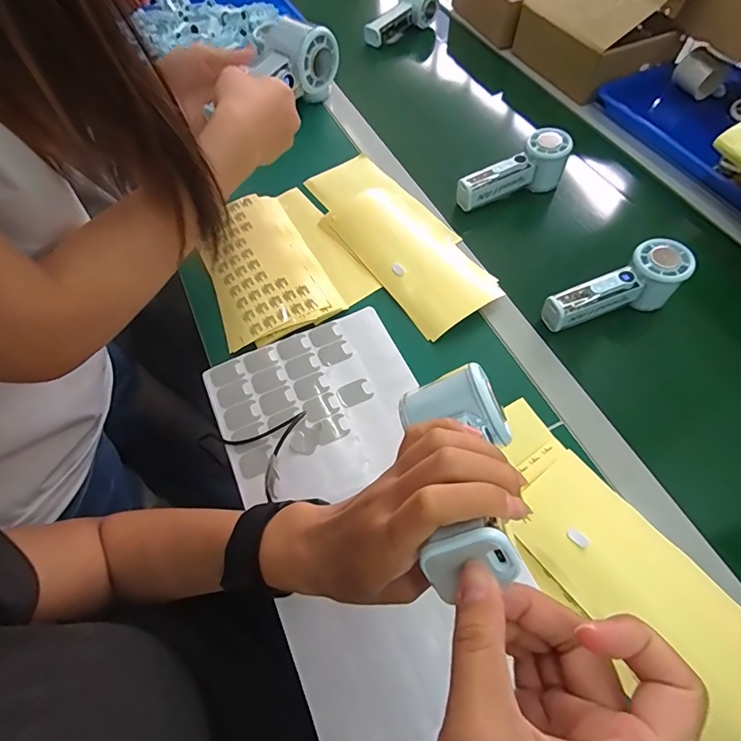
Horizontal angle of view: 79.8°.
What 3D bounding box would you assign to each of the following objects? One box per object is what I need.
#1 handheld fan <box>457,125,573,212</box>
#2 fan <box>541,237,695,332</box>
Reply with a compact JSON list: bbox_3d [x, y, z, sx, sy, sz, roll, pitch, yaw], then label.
[{"bbox_3d":[0.188,-0.258,0.579,0.145,0.065,0.043,-27,62,-13],"label":"handheld fan"},{"bbox_3d":[0.267,-0.084,0.491,0.157,0.058,0.050,-23,61,2],"label":"fan"}]

